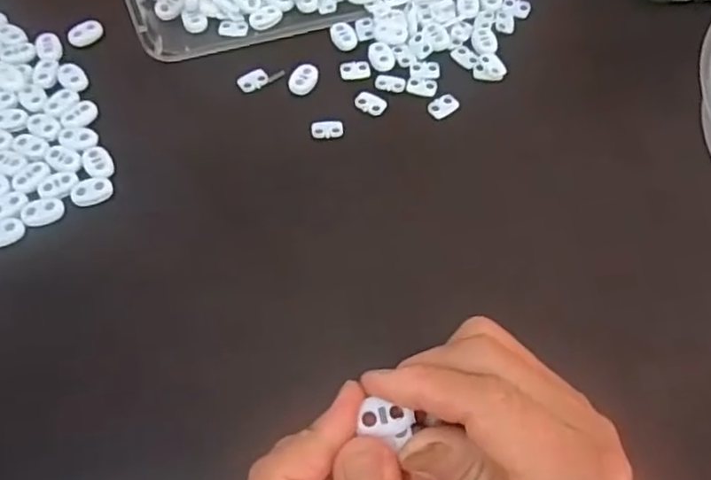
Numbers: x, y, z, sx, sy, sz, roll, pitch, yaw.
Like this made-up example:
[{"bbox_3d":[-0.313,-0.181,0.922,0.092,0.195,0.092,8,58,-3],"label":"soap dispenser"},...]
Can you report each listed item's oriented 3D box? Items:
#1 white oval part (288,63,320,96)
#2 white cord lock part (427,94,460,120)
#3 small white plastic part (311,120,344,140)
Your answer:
[{"bbox_3d":[-0.032,-0.101,0.412,0.016,0.004,0.025,16,62,9],"label":"white oval part"},{"bbox_3d":[0.054,-0.083,0.405,0.020,0.004,0.014,-33,68,-17],"label":"white cord lock part"},{"bbox_3d":[-0.016,-0.067,0.393,0.020,0.004,0.012,-8,61,-5],"label":"small white plastic part"}]

